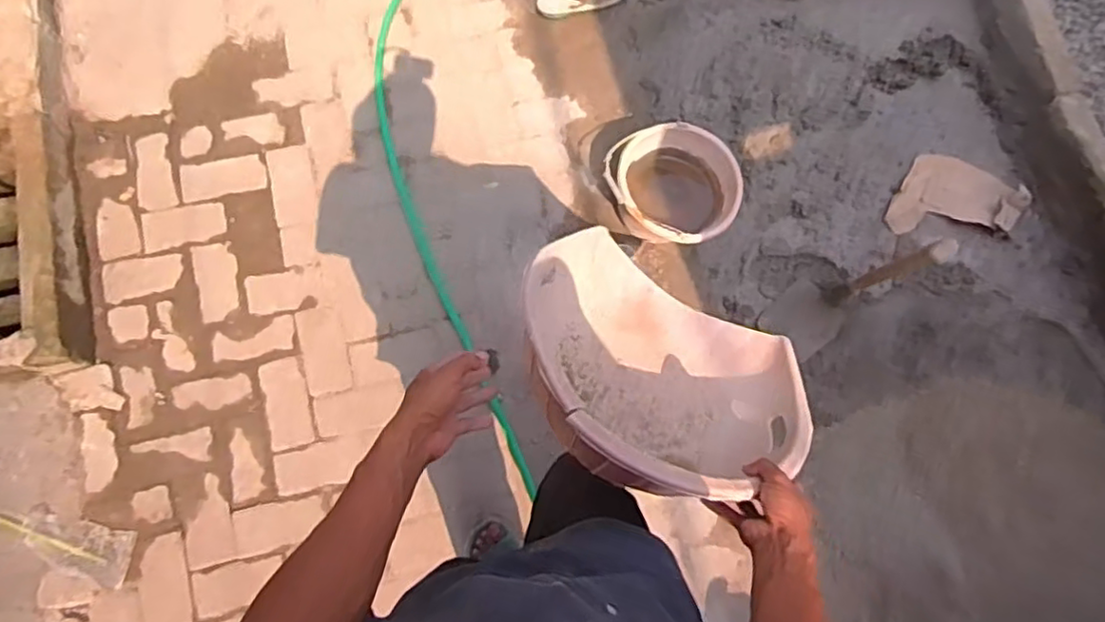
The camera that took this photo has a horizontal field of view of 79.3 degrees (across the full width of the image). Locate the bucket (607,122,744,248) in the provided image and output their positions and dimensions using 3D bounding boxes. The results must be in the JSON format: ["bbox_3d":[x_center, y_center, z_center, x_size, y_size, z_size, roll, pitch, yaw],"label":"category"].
[{"bbox_3d":[0.284,-0.283,1.601,0.297,0.233,0.263,35,78,7],"label":"bucket"}]

